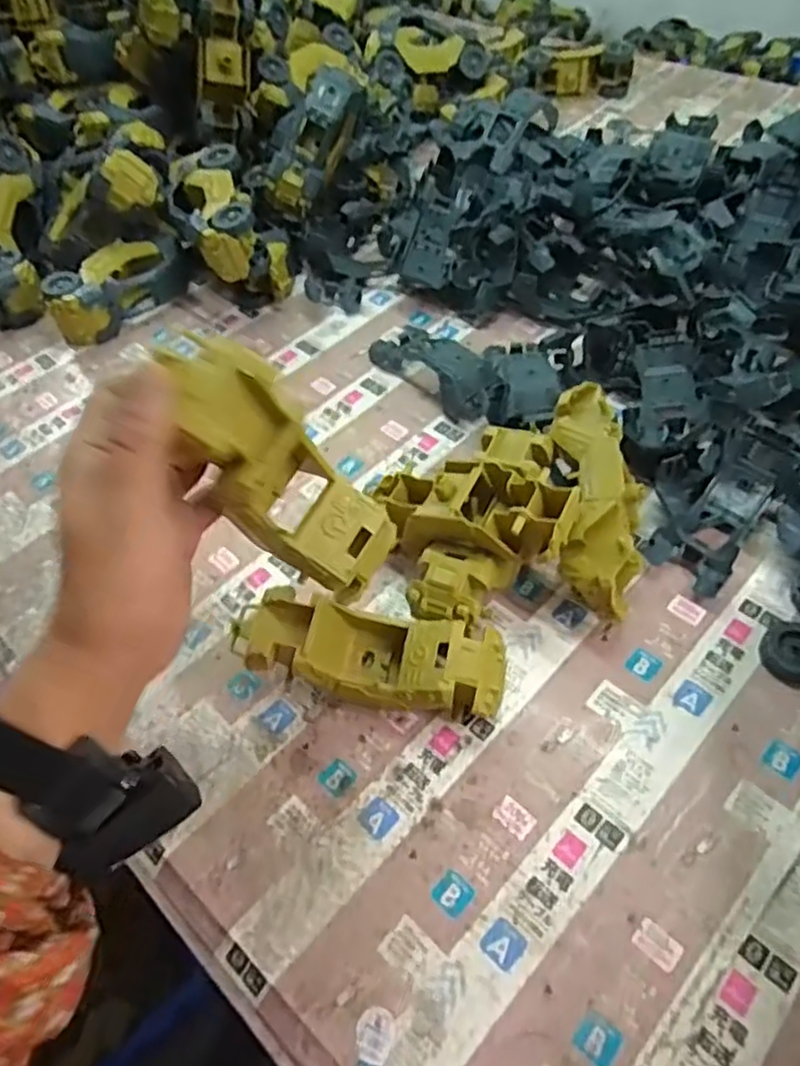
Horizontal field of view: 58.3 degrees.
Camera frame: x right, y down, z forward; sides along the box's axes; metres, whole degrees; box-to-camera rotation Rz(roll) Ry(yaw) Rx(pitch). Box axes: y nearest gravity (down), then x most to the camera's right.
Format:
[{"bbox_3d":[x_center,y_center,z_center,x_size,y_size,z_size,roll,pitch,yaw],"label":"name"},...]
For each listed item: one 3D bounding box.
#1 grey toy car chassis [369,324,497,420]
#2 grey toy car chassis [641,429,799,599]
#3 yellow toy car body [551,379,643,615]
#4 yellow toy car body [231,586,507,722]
[{"bbox_3d":[0.036,-0.151,0.647,0.055,0.042,0.150,-36,58,-20],"label":"grey toy car chassis"},{"bbox_3d":[0.235,-0.017,0.519,0.053,0.041,0.127,33,63,26],"label":"grey toy car chassis"},{"bbox_3d":[0.140,-0.026,0.503,0.061,0.056,0.173,-1,67,5],"label":"yellow toy car body"},{"bbox_3d":[-0.017,0.078,0.455,0.162,0.062,0.057,7,54,11],"label":"yellow toy car body"}]

